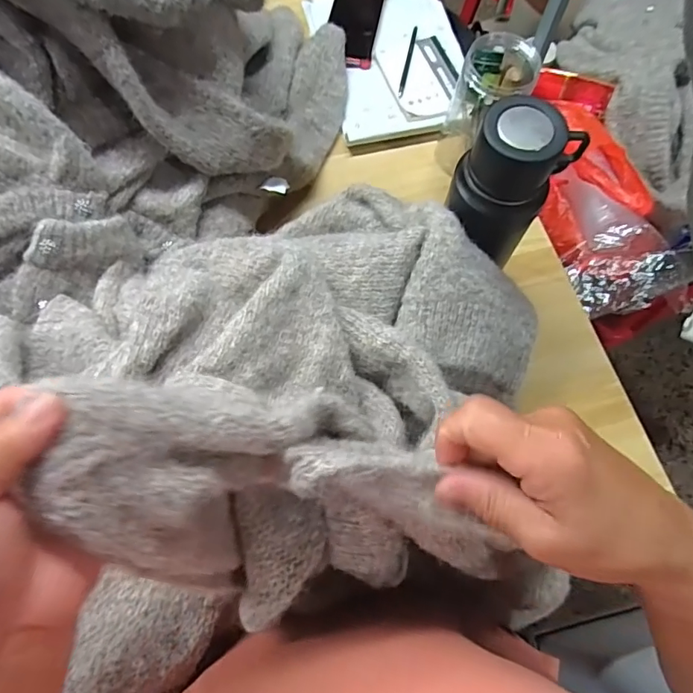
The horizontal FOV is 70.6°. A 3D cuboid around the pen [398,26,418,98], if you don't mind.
[{"bbox_3d":[0.090,-0.417,0.715,0.007,0.007,0.132,12,70,4],"label":"pen"}]

